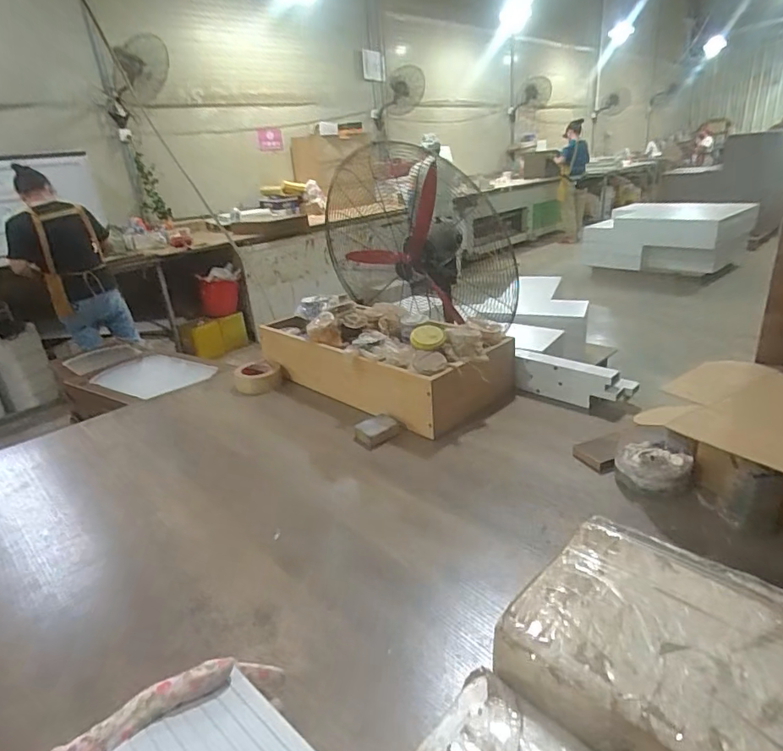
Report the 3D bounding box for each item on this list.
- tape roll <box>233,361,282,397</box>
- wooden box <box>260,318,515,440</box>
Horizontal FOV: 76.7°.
[{"bbox_3d":[-0.320,0.006,1.190,0.112,0.050,0.113,-13,24,-16],"label":"tape roll"},{"bbox_3d":[-0.031,-0.036,1.133,0.255,0.126,0.588,-26,30,-38],"label":"wooden box"}]

